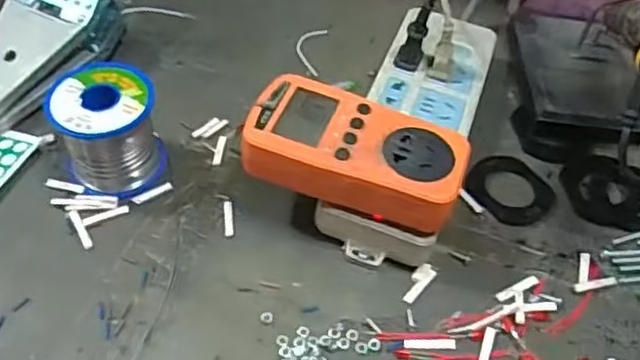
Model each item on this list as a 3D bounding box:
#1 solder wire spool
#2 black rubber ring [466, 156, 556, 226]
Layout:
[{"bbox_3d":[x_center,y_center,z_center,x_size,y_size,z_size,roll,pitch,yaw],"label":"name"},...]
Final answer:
[{"bbox_3d":[-0.139,-0.032,0.422,0.064,0.063,0.063,-28,58,-24],"label":"solder wire spool"},{"bbox_3d":[0.135,0.005,0.447,0.054,0.004,0.058,2,51,-2],"label":"black rubber ring"}]

